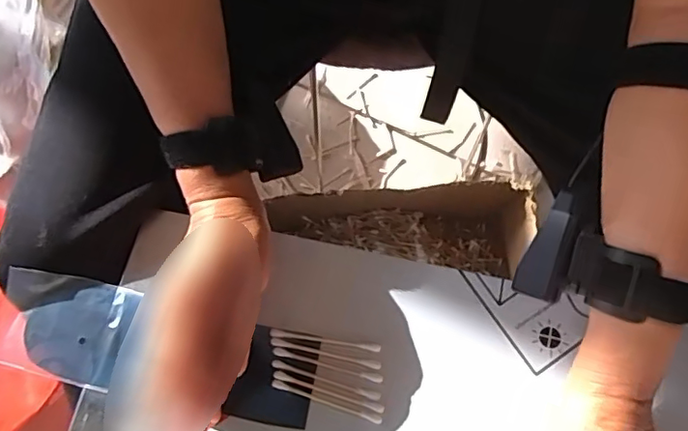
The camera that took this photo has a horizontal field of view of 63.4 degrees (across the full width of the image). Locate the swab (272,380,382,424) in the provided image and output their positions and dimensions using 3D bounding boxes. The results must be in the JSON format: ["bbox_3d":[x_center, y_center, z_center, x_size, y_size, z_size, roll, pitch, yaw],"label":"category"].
[{"bbox_3d":[-0.011,0.119,0.358,0.072,0.004,0.005,17,72,8],"label":"swab"}]

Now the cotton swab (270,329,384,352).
[{"bbox_3d":[-0.013,0.083,0.370,0.073,0.004,0.005,7,71,5],"label":"cotton swab"}]

